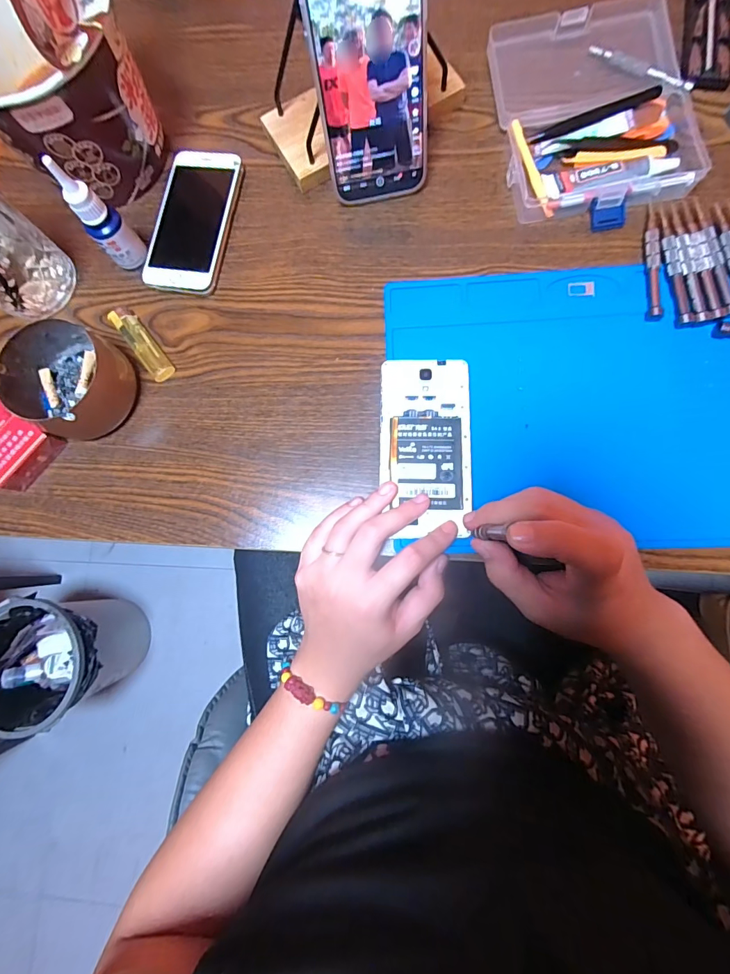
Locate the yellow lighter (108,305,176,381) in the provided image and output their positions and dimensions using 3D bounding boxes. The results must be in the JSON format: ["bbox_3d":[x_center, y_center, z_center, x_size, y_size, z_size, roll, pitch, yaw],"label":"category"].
[{"bbox_3d":[-0.195,-0.125,0.358,0.020,0.009,0.080,-38,80,-2],"label":"yellow lighter"}]

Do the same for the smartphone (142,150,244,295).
[{"bbox_3d":[-0.156,-0.241,0.373,0.066,0.014,0.135,9,82,6],"label":"smartphone"}]

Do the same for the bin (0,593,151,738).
[{"bbox_3d":[-0.669,0.376,0.949,0.258,0.282,0.252,-1,81,4],"label":"bin"}]

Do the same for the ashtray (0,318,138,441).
[{"bbox_3d":[-0.239,-0.087,0.337,0.089,0.046,0.085,-1,81,4],"label":"ashtray"}]

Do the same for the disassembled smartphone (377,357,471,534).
[{"bbox_3d":[0.047,-0.032,0.322,0.069,0.006,0.139,0,81,4],"label":"disassembled smartphone"}]

